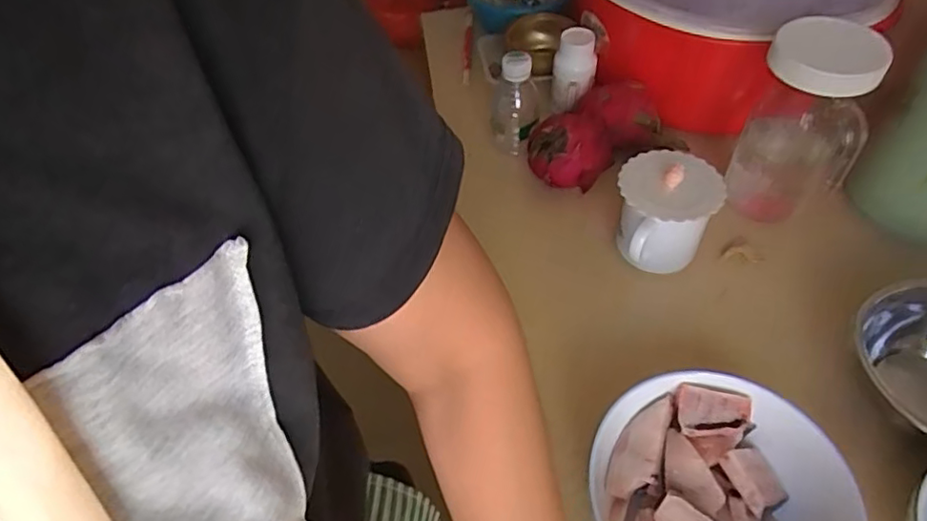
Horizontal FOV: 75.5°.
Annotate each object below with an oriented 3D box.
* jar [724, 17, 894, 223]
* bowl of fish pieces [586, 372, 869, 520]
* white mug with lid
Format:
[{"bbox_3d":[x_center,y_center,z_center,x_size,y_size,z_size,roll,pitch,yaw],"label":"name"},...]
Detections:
[{"bbox_3d":[0.328,-0.126,0.592,0.095,0.183,0.102,18,54,18],"label":"jar"},{"bbox_3d":[0.179,0.172,0.425,0.170,0.067,0.162,-2,50,2],"label":"bowl of fish pieces"},{"bbox_3d":[0.190,-0.040,0.572,0.087,0.099,0.092,8,52,10],"label":"white mug with lid"}]

